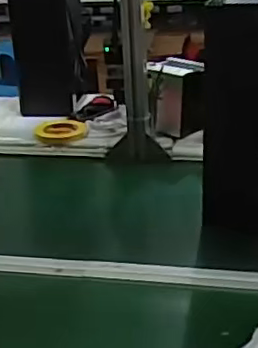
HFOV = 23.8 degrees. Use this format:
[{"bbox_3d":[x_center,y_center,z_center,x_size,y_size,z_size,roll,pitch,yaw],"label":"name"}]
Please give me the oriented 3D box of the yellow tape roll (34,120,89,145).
[{"bbox_3d":[-0.153,-0.098,1.378,0.115,0.016,0.117,-3,24,1],"label":"yellow tape roll"}]

